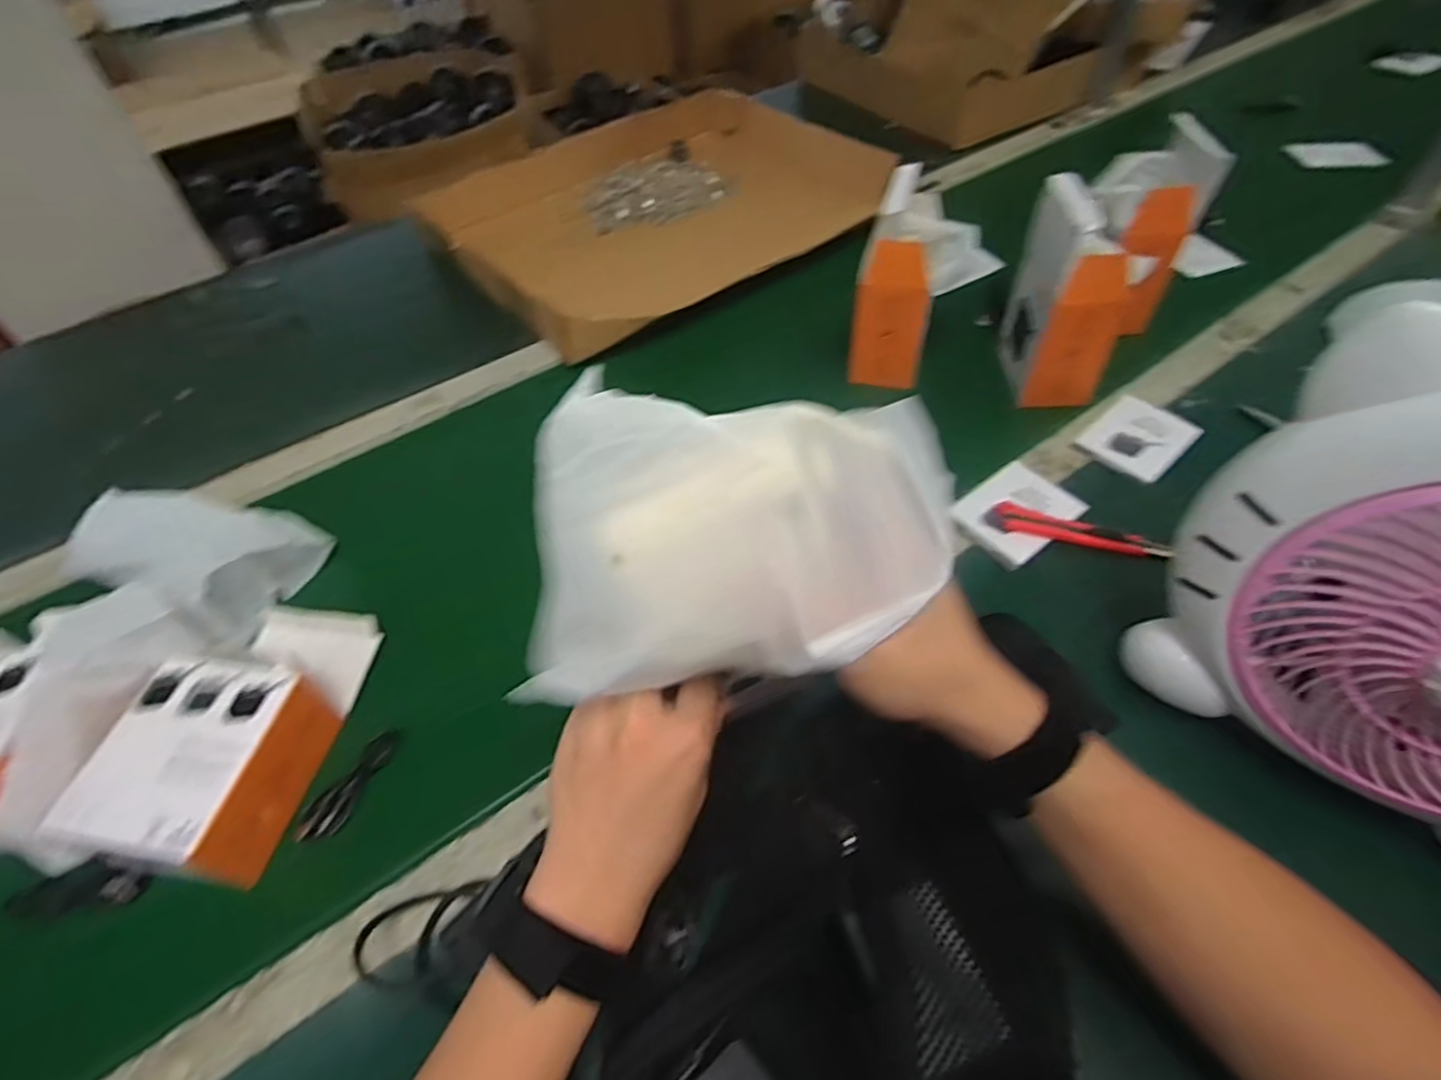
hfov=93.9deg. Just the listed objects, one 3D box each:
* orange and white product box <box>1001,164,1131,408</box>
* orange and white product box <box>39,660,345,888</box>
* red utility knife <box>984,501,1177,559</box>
[{"bbox_3d":[0.310,-0.216,0.594,0.075,0.167,0.111,0,51,4],"label":"orange and white product box"},{"bbox_3d":[-0.317,0.138,0.414,0.098,0.053,0.116,5,52,8],"label":"orange and white product box"},{"bbox_3d":[0.276,-0.007,0.524,0.128,0.012,0.023,14,53,15],"label":"red utility knife"}]

